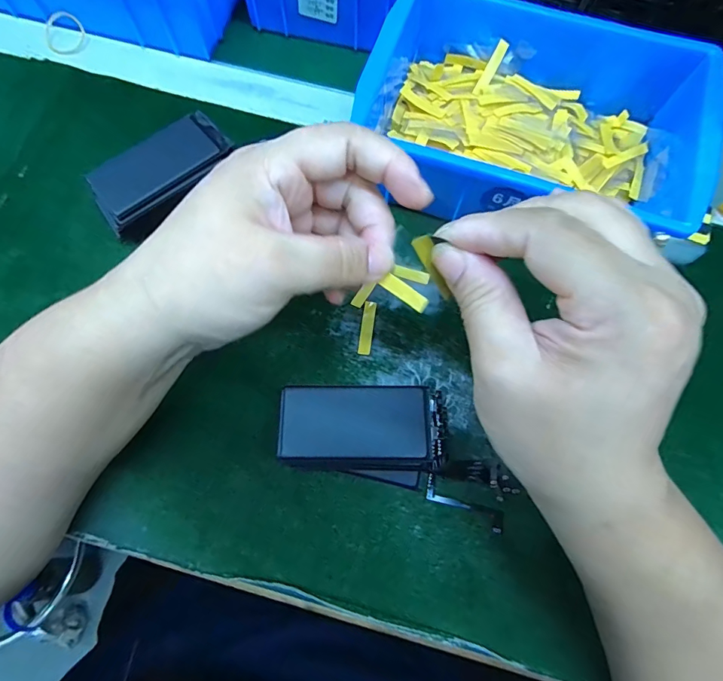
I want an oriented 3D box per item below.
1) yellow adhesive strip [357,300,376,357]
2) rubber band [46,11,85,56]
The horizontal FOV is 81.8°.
[{"bbox_3d":[0.003,-0.007,0.260,0.007,0.005,0.034,9,71,1],"label":"yellow adhesive strip"},{"bbox_3d":[-0.229,-0.235,0.322,0.031,0.005,0.030,0,104,-2],"label":"rubber band"}]

